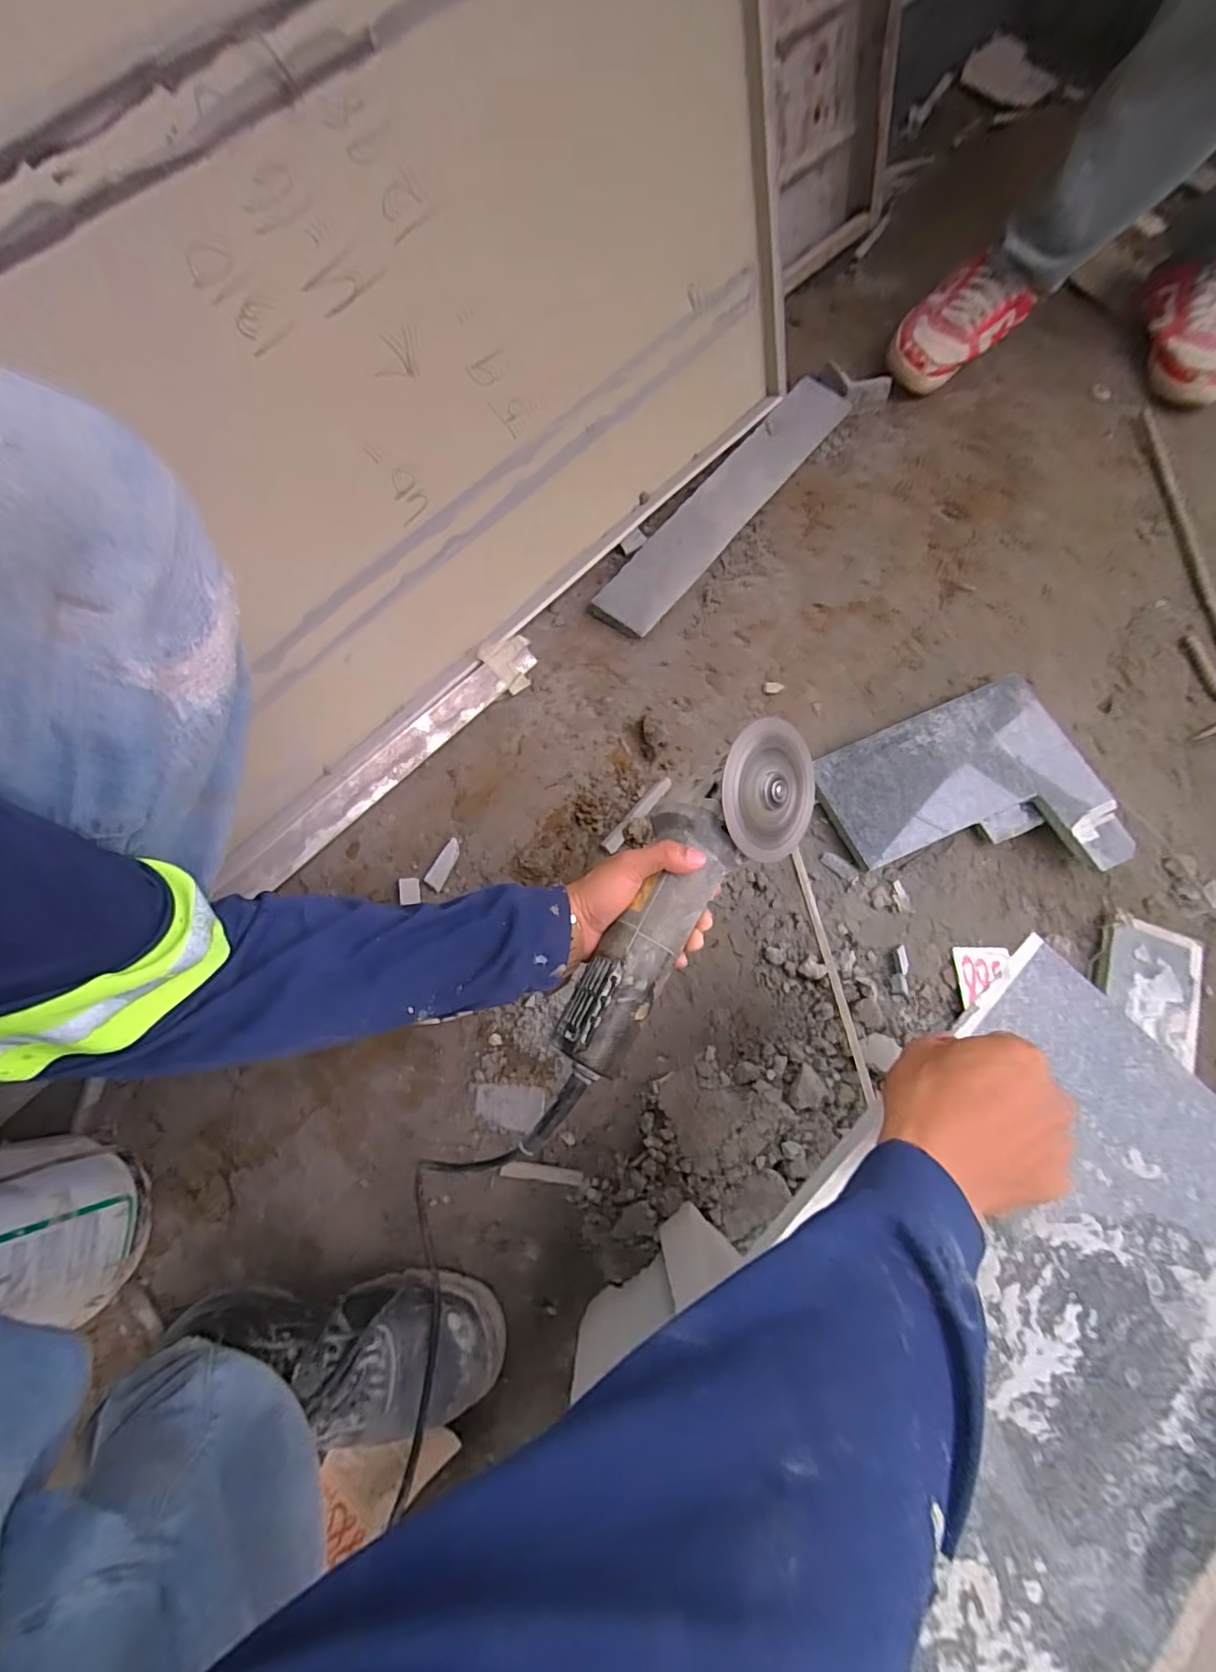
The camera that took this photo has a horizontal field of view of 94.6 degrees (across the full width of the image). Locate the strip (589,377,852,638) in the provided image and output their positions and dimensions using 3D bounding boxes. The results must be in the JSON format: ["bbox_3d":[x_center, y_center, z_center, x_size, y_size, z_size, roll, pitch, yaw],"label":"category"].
[{"bbox_3d":[0.153,-0.431,0.725,0.077,0.027,0.459,39,79,8],"label":"strip"}]

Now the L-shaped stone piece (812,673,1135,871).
[{"bbox_3d":[0.407,-0.037,0.639,0.290,0.038,0.231,-23,78,-7],"label":"L-shaped stone piece"}]

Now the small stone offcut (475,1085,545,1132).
[{"bbox_3d":[-0.098,0.269,0.555,0.067,0.004,0.039,3,76,0],"label":"small stone offcut"}]

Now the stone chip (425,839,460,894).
[{"bbox_3d":[-0.181,0.031,0.618,0.020,0.004,0.059,26,77,5],"label":"stone chip"}]

